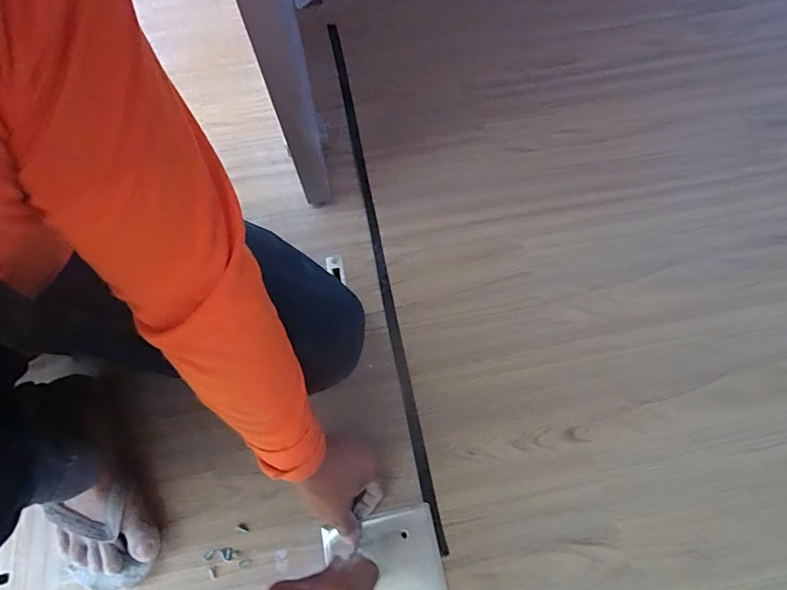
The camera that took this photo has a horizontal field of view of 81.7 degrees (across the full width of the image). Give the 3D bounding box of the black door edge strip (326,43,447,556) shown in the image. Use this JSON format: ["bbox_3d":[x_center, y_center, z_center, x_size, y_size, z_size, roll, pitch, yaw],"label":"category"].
[{"bbox_3d":[-0.027,-0.088,0.682,0.022,0.009,0.842,-10,69,-4],"label":"black door edge strip"}]

